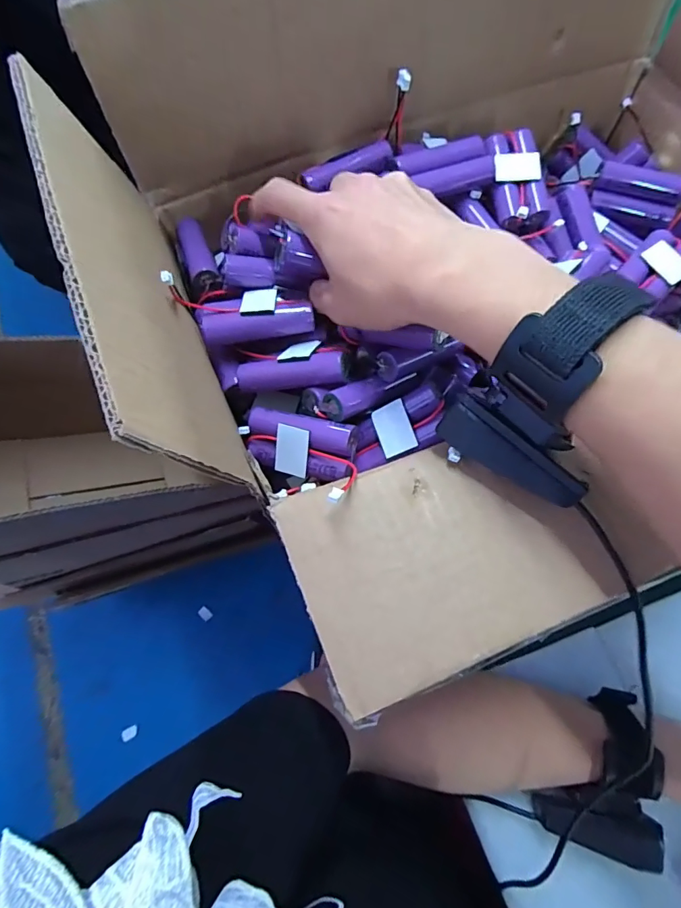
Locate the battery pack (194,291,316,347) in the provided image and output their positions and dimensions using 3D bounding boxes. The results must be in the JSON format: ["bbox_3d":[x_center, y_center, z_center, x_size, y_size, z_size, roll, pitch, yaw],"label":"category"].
[{"bbox_3d":[-0.051,-0.081,0.280,0.068,0.023,0.024,-7,71,-3],"label":"battery pack"}]

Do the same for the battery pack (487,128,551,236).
[{"bbox_3d":[0.126,-0.196,0.329,0.034,0.017,0.070,-11,91,-5],"label":"battery pack"}]

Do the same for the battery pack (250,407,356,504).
[{"bbox_3d":[-0.023,-0.004,0.280,0.066,0.044,0.020,11,29,6],"label":"battery pack"}]

